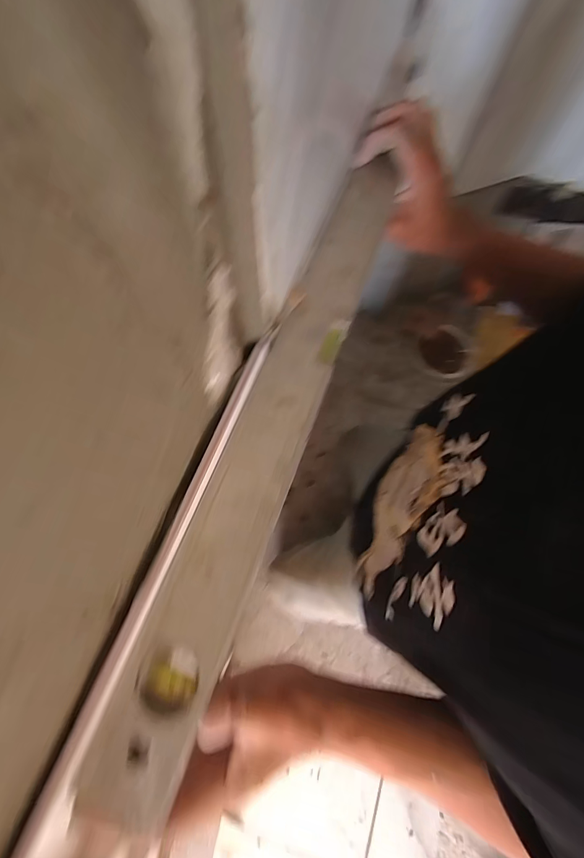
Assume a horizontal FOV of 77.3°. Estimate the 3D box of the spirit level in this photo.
[{"bbox_3d":[-0.005,-0.024,0.263,0.050,0.028,0.491,19,70,6],"label":"spirit level"}]

